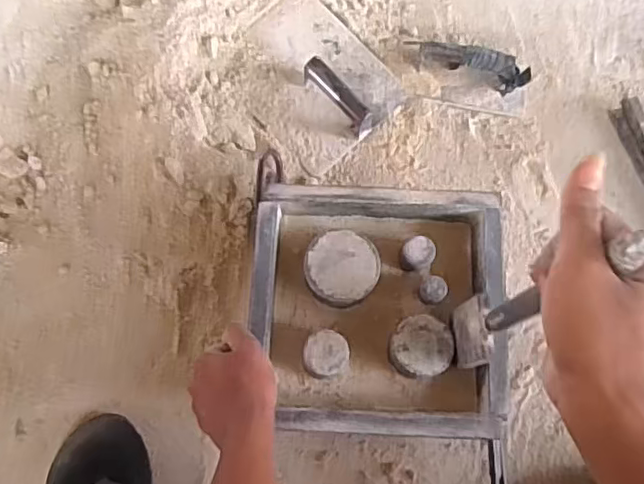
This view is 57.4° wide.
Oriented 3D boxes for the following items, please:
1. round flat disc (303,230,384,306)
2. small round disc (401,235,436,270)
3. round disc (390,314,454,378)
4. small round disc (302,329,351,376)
[{"bbox_3d":[0.020,0.028,0.598,0.072,0.039,0.071,1,70,-2],"label":"round flat disc"},{"bbox_3d":[0.094,0.013,0.583,0.030,0.030,0.029,1,70,-2],"label":"small round disc"},{"bbox_3d":[0.096,0.102,0.576,0.057,0.036,0.057,1,70,-2],"label":"round disc"},{"bbox_3d":[0.004,0.110,0.576,0.042,0.034,0.043,1,70,-2],"label":"small round disc"}]

